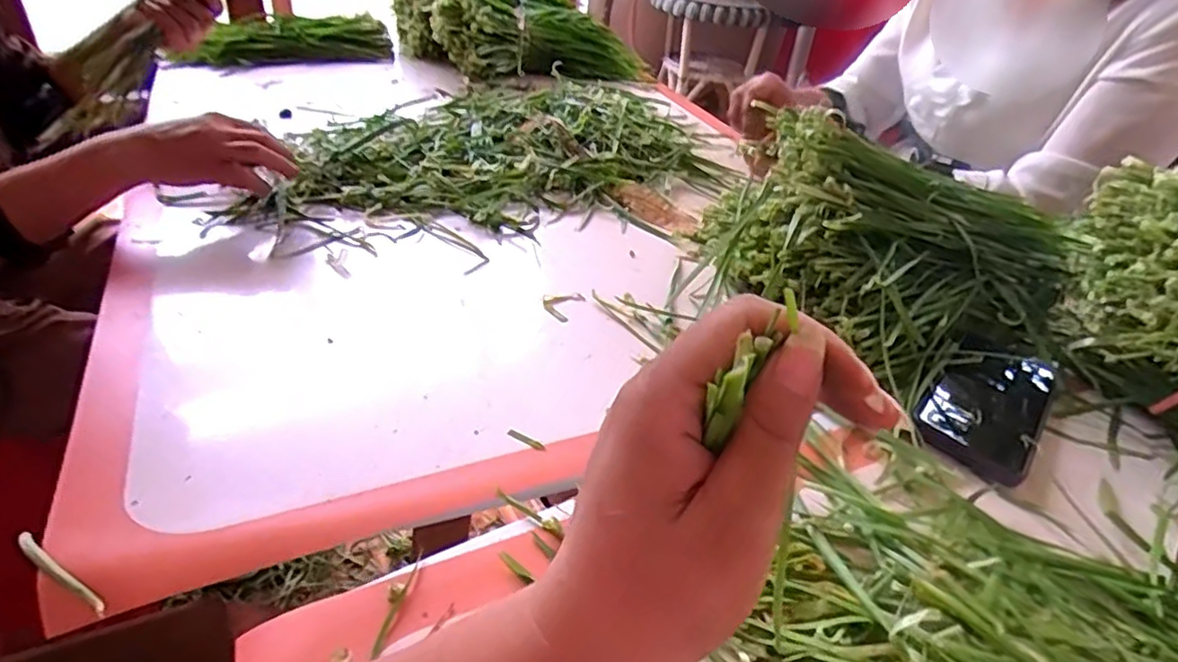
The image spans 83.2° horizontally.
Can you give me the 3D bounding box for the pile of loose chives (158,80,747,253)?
[{"bbox_3d":[-0.138,-0.237,0.835,0.614,0.042,0.408,-7,38,-19],"label":"pile of loose chives"}]

